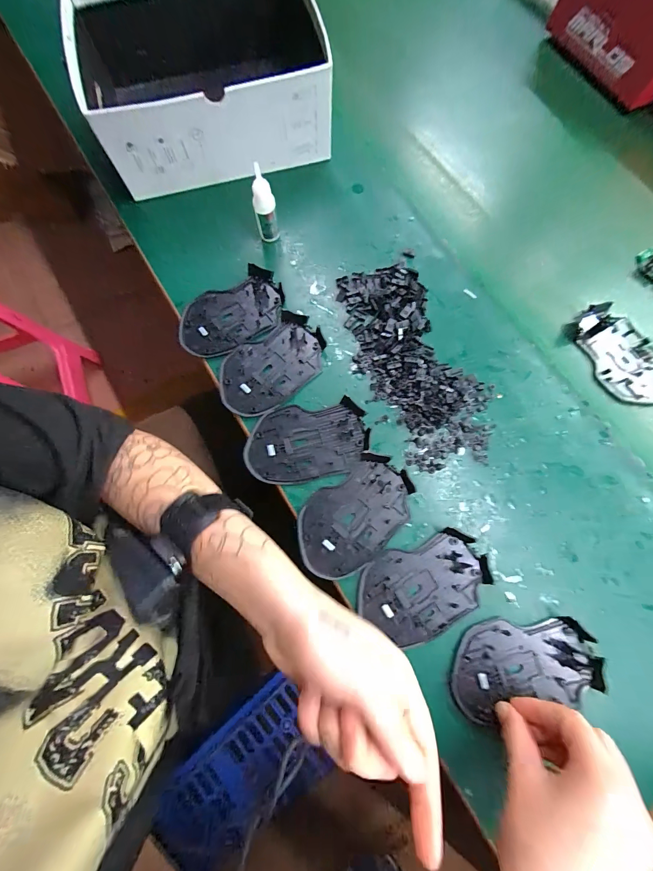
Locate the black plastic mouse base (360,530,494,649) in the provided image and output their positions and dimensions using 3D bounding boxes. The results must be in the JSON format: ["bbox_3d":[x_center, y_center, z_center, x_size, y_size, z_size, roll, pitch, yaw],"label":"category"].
[{"bbox_3d":[0.083,0.129,0.283,0.109,0.009,0.072,-19,75,-7],"label":"black plastic mouse base"}]

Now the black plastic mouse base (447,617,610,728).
[{"bbox_3d":[0.158,0.184,0.270,0.115,0.010,0.064,-10,74,-1],"label":"black plastic mouse base"}]

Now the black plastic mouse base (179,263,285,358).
[{"bbox_3d":[-0.098,-0.126,0.350,0.113,0.011,0.072,-31,77,-9],"label":"black plastic mouse base"}]

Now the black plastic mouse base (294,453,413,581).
[{"bbox_3d":[0.025,0.071,0.299,0.112,0.009,0.071,-37,78,-11],"label":"black plastic mouse base"}]

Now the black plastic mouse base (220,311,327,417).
[{"bbox_3d":[-0.055,-0.070,0.334,0.113,0.011,0.072,-37,78,-11],"label":"black plastic mouse base"}]

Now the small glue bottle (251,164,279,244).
[{"bbox_3d":[-0.063,-0.232,0.347,0.021,0.076,0.020,0,74,-1],"label":"small glue bottle"}]

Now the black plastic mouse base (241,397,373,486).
[{"bbox_3d":[-0.019,0.006,0.318,0.113,0.009,0.070,-11,75,-4],"label":"black plastic mouse base"}]

